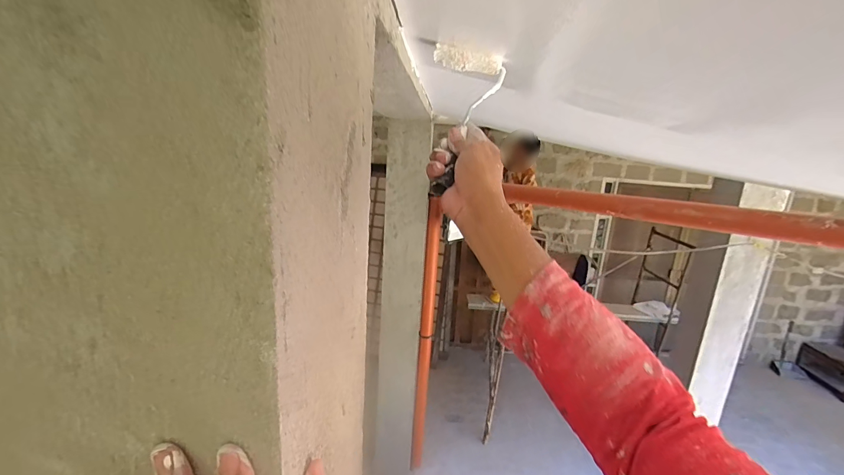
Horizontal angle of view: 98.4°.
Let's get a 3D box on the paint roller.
[{"bbox_3d":[0.053,-0.170,0.499,0.108,0.027,0.283,7,59,8],"label":"paint roller"}]

